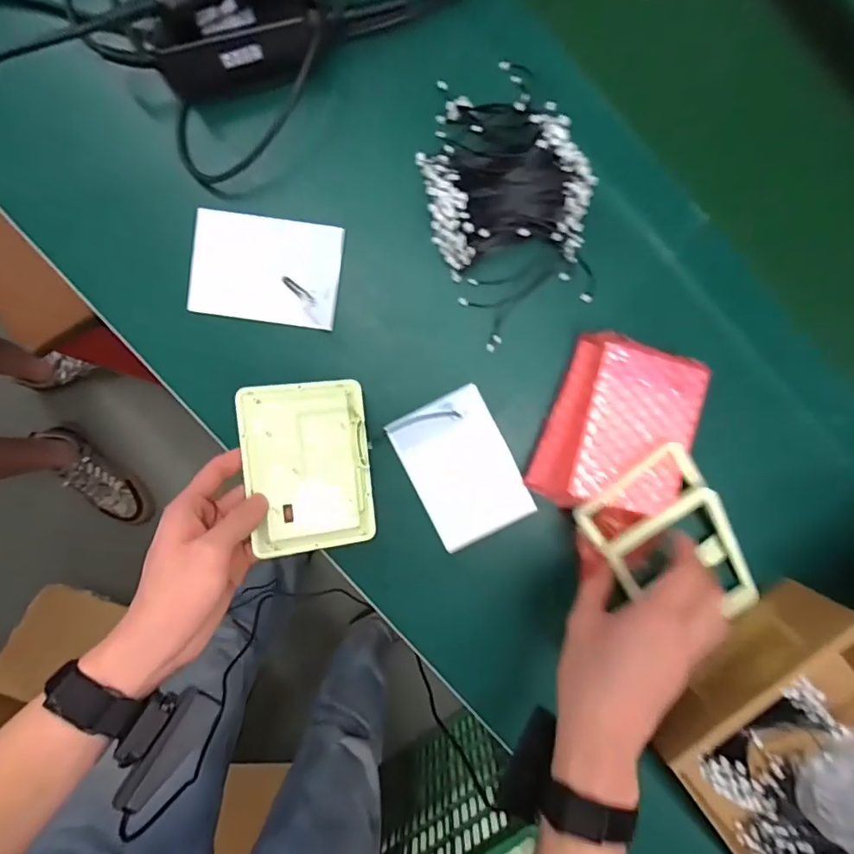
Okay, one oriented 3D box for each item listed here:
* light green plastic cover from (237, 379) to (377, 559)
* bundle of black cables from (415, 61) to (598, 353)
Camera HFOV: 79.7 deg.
[{"bbox_3d":[-0.097,0.032,0.420,0.096,0.020,0.134,-7,94,-17],"label":"light green plastic cover"},{"bbox_3d":[0.067,-0.187,0.419,0.131,0.045,0.219,-12,94,0],"label":"bundle of black cables"}]

